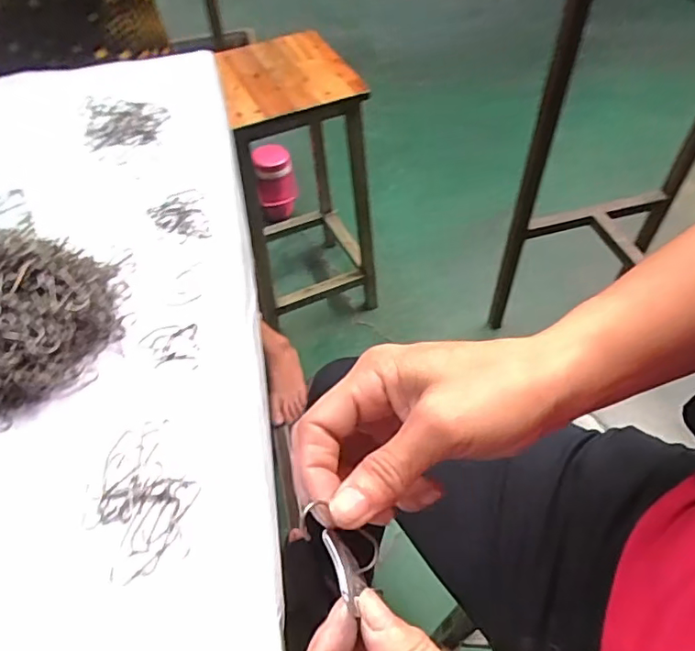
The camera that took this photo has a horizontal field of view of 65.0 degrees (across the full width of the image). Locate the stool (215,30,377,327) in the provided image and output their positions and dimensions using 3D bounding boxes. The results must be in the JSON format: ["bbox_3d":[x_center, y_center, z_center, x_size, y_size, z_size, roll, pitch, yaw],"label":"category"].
[{"bbox_3d":[-0.116,-0.312,1.290,0.274,0.614,0.313,-22,53,-14],"label":"stool"}]

